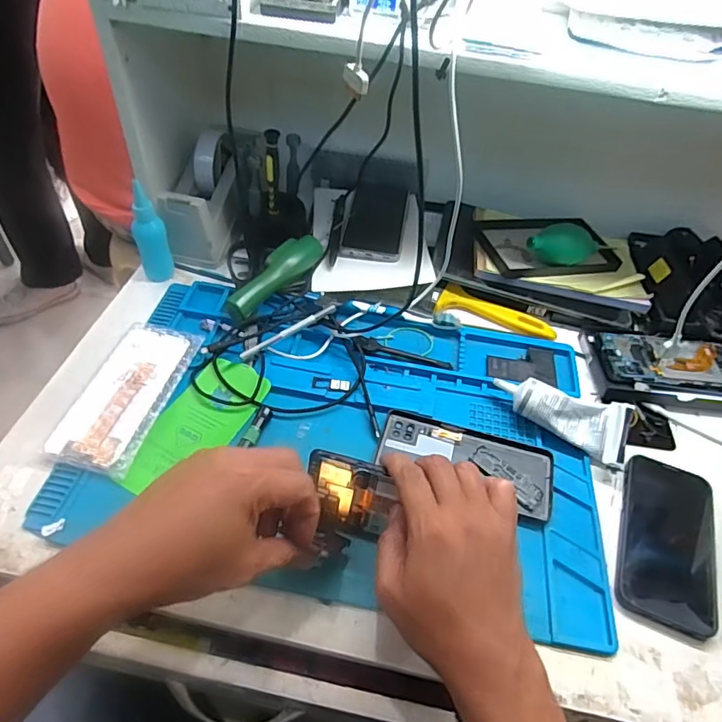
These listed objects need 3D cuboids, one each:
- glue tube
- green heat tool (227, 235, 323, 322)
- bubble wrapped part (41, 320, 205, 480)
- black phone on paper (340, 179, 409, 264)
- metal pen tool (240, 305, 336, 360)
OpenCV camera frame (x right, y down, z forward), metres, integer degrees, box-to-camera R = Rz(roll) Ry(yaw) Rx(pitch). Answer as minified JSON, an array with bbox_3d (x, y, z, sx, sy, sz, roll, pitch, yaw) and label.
[{"bbox_3d":[0.198,0.048,0.501,0.128,0.044,0.047,30,52,19],"label":"glue tube"},{"bbox_3d":[-0.099,-0.099,0.587,0.031,0.035,0.139,31,53,21],"label":"green heat tool"},{"bbox_3d":[-0.229,0.028,0.504,0.089,0.012,0.173,14,49,7],"label":"bubble wrapped part"},{"bbox_3d":[0.021,-0.185,0.663,0.073,0.009,0.161,9,48,2],"label":"black phone on paper"},{"bbox_3d":[-0.077,-0.032,0.543,0.111,0.012,0.010,-29,56,-9],"label":"metal pen tool"}]

